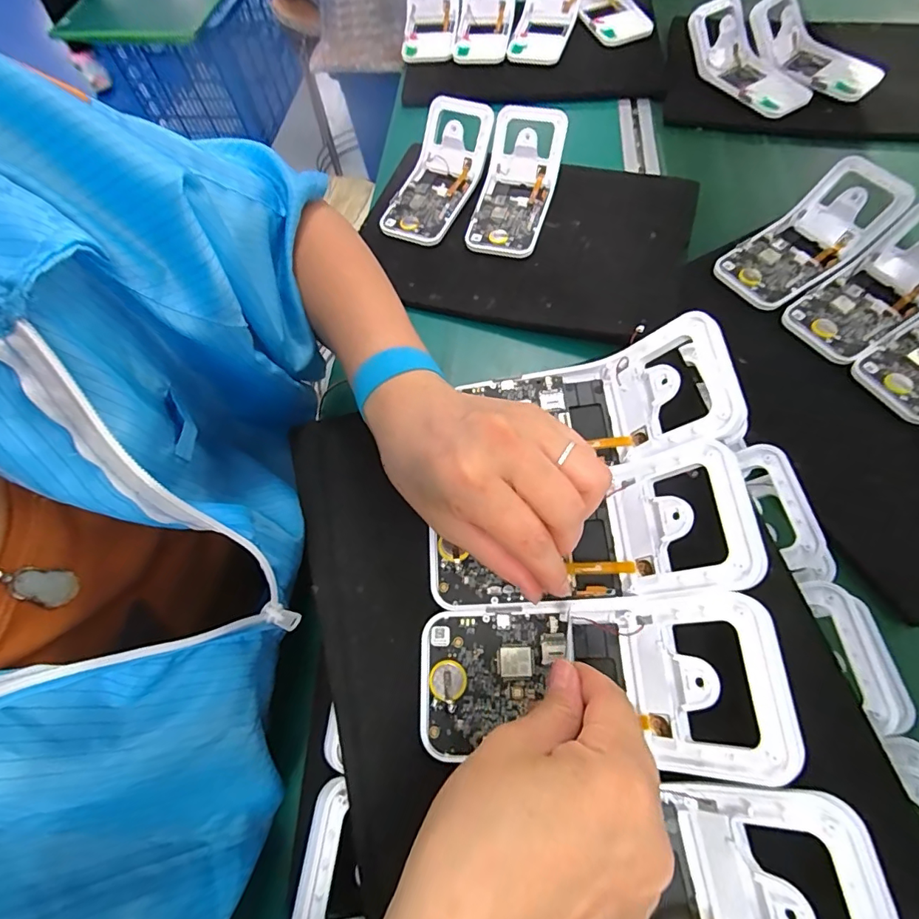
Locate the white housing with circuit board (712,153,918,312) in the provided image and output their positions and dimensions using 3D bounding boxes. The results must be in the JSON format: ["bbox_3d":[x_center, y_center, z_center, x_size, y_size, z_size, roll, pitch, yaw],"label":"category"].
[{"bbox_3d":[0.335,-0.212,0.474,0.173,0.043,0.076,-37,69,-1],"label":"white housing with circuit board"}]

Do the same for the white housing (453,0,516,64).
[{"bbox_3d":[0.035,-0.624,0.691,0.086,0.051,0.170,7,81,4],"label":"white housing"}]

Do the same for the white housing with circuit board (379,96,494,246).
[{"bbox_3d":[-0.026,-0.311,0.542,0.077,0.049,0.165,22,81,11],"label":"white housing with circuit board"}]

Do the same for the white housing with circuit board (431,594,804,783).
[{"bbox_3d":[0.065,0.112,0.248,0.169,0.033,0.074,-7,63,19],"label":"white housing with circuit board"}]

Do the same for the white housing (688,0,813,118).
[{"bbox_3d":[0.361,-0.498,0.612,0.076,0.049,0.173,-31,81,-13],"label":"white housing"}]

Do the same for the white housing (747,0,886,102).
[{"bbox_3d":[0.446,-0.524,0.609,0.085,0.055,0.171,-35,68,-11],"label":"white housing"}]

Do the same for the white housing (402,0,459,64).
[{"bbox_3d":[-0.043,-0.638,0.699,0.079,0.042,0.167,4,80,3],"label":"white housing"}]

